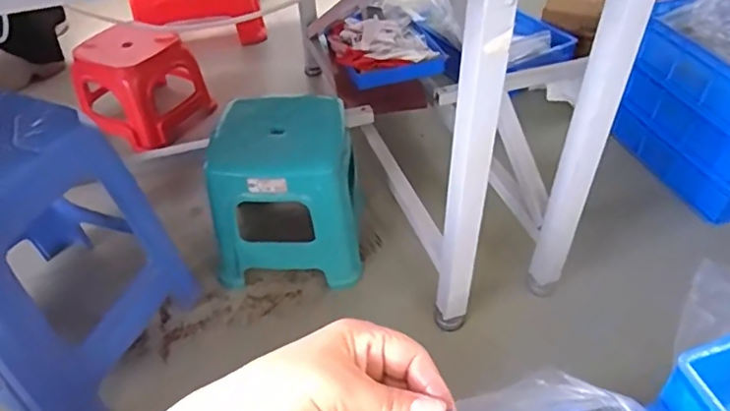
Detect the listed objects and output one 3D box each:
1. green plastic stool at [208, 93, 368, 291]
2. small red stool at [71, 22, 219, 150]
[{"bbox_3d":[-0.142,-0.020,1.059,0.270,0.291,0.227,-3,44,-1],"label":"green plastic stool"},{"bbox_3d":[-0.573,-0.310,1.378,0.248,0.243,0.241,24,50,25],"label":"small red stool"}]

